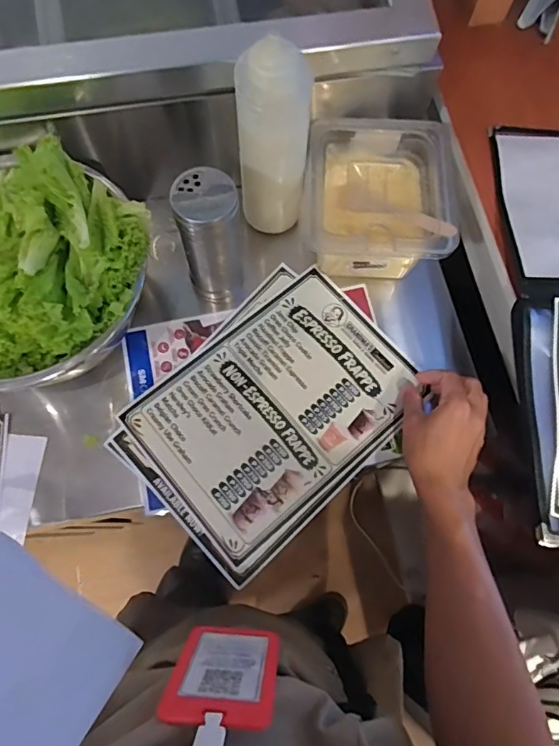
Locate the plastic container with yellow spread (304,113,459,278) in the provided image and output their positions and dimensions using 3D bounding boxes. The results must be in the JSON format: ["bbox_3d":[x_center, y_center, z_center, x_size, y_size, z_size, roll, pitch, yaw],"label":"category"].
[{"bbox_3d":[0.108,-0.197,0.565,0.157,0.096,0.158,5,72,-1],"label":"plastic container with yellow spread"}]

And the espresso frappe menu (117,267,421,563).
[{"bbox_3d":[-0.001,0.033,0.544,0.287,0.006,0.200,-39,78,-13],"label":"espresso frappe menu"}]

